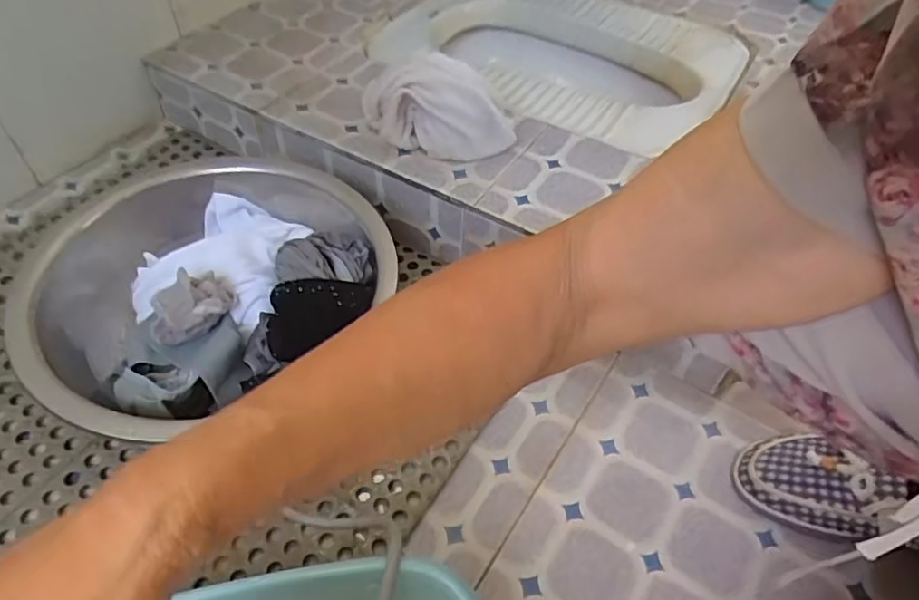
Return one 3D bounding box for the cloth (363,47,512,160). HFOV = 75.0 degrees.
[{"bbox_3d":[-0.026,-0.217,0.672,0.170,0.105,0.089,17,52,11],"label":"cloth"}]

